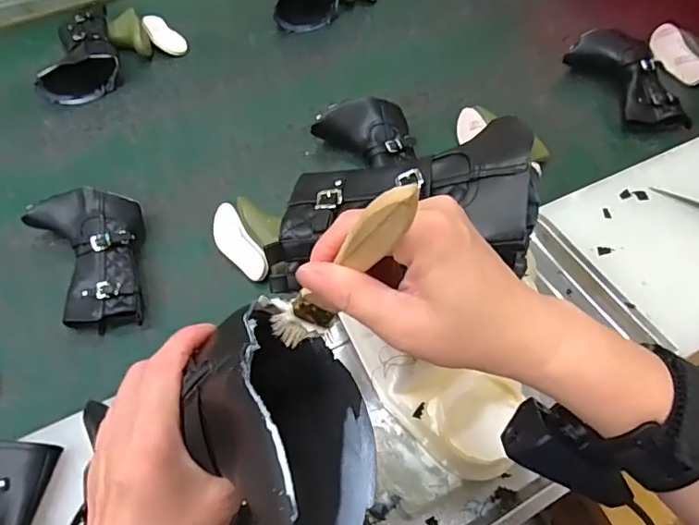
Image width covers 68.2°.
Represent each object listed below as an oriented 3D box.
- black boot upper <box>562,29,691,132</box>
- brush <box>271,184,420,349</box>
[{"bbox_3d":[0.460,-0.301,0.847,0.108,0.053,0.220,-22,59,-12],"label":"black boot upper"},{"bbox_3d":[-0.005,0.009,0.239,0.025,0.141,0.012,22,55,-13],"label":"brush"}]

